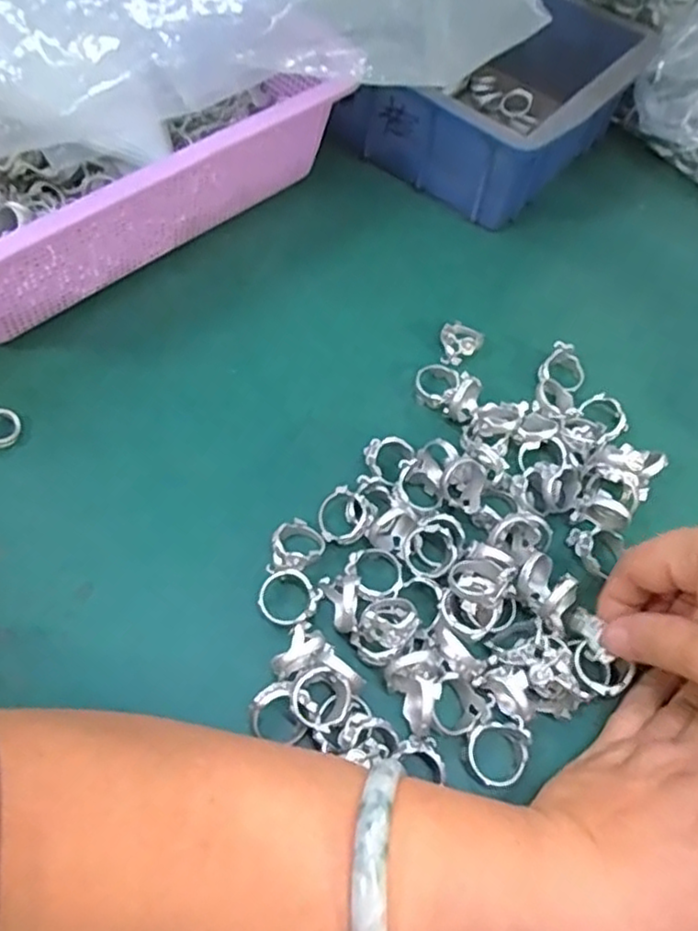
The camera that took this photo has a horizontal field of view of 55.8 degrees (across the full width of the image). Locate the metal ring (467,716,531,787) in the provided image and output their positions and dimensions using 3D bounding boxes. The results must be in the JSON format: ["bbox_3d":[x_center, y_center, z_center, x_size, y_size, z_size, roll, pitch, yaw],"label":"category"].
[{"bbox_3d":[0.062,0.117,0.269,0.027,0.007,0.026,1,69,-2],"label":"metal ring"}]

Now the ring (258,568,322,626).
[{"bbox_3d":[-0.028,0.060,0.297,0.027,0.007,0.025,-6,69,17],"label":"ring"}]

